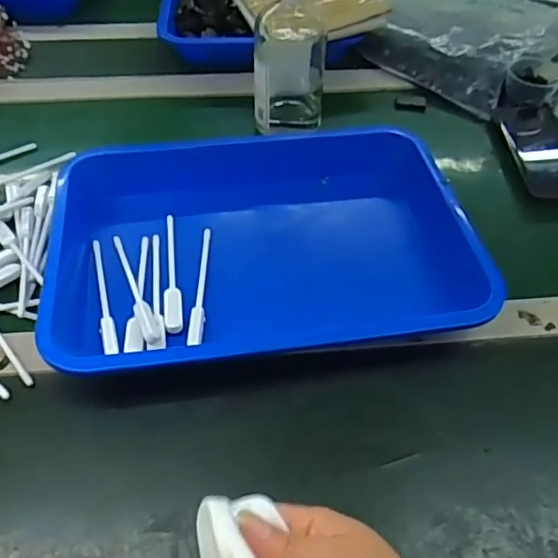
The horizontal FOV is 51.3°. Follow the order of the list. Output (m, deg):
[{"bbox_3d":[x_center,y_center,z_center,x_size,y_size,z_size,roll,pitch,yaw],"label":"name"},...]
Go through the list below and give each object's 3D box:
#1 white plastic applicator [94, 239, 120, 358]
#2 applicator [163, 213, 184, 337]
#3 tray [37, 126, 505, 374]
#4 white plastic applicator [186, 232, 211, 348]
[{"bbox_3d":[-0.151,0.011,0.495,0.011,0.013,0.133,-14,52,-13],"label":"white plastic applicator"},{"bbox_3d":[-0.097,-0.011,0.519,0.015,0.004,0.143,-7,51,-8],"label":"applicator"},{"bbox_3d":[-0.015,-0.042,0.530,0.360,0.045,0.258,-6,50,-7],"label":"tray"},{"bbox_3d":[-0.067,0.004,0.503,0.012,0.011,0.129,1,50,0],"label":"white plastic applicator"}]

